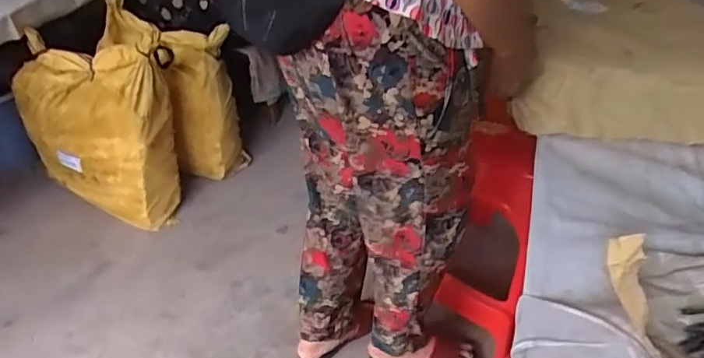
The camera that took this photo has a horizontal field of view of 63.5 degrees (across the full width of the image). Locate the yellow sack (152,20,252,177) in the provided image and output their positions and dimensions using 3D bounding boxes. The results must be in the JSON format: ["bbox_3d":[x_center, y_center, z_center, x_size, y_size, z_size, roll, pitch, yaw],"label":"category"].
[{"bbox_3d":[-0.444,-0.232,1.731,0.197,0.454,0.242,-9,42,-5],"label":"yellow sack"}]

